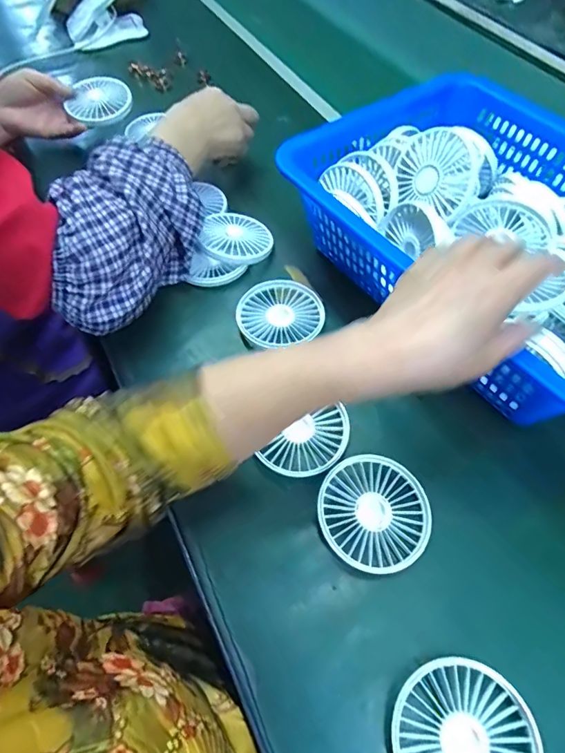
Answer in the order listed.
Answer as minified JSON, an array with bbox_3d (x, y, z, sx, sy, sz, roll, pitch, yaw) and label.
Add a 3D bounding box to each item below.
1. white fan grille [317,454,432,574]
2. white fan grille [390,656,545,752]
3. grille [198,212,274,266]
[{"bbox_3d":[0.074,0.108,0.362,0.087,0.021,0.086,-1,58,1],"label":"white fan grille"},{"bbox_3d":[0.115,0.231,0.286,0.087,0.017,0.087,-1,58,1],"label":"white fan grille"},{"bbox_3d":[-0.051,-0.160,0.521,0.077,0.012,0.085,6,54,-6],"label":"grille"}]

